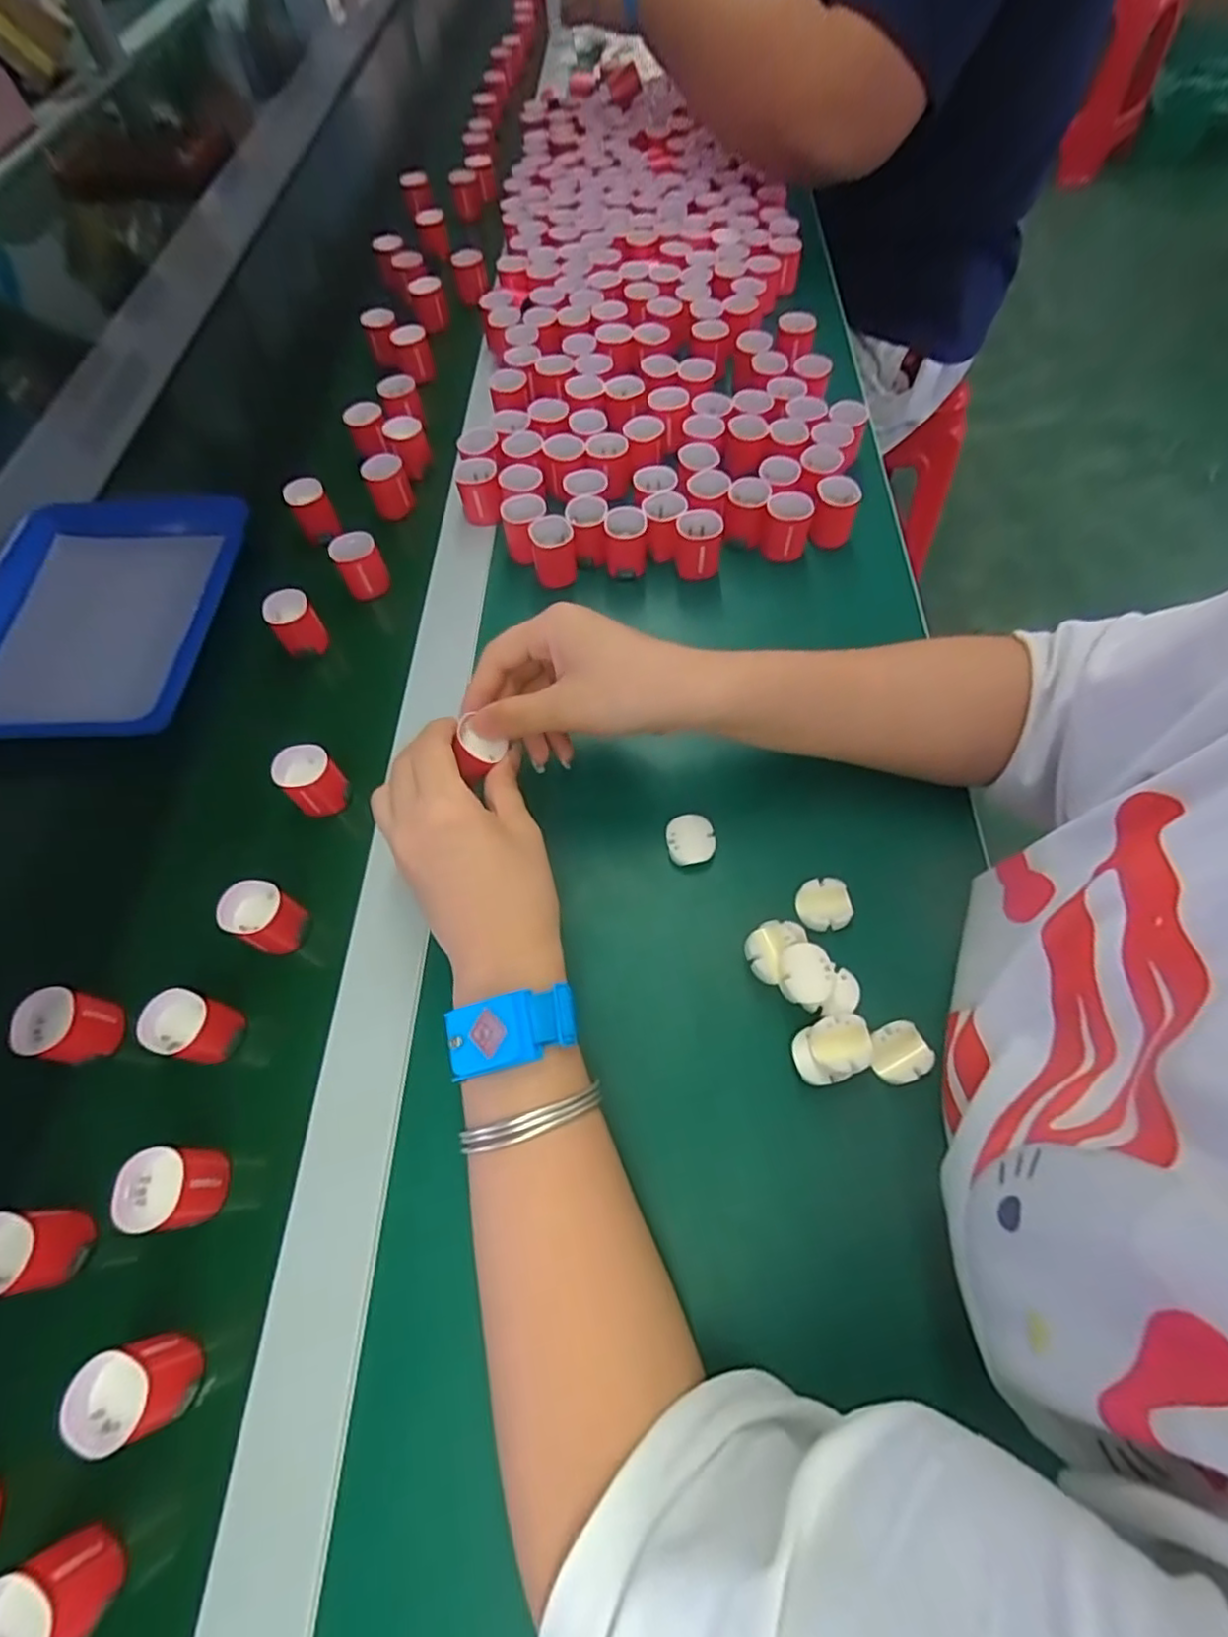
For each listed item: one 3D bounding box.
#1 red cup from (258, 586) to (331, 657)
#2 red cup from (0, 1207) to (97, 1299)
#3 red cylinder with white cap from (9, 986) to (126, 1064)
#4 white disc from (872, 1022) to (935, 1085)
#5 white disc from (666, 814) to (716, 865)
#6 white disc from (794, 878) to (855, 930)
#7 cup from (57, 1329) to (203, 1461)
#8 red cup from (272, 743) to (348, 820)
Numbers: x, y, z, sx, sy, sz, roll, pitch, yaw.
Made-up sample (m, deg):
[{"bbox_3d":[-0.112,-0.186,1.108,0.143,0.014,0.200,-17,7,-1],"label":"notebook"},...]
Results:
[{"bbox_3d":[-0.212,-0.130,0.439,0.030,0.030,0.033,0,61,0],"label":"red cup"},{"bbox_3d":[-0.244,0.180,0.274,0.030,0.034,0.030,0,61,0],"label":"red cup"},{"bbox_3d":[-0.263,0.100,0.319,0.031,0.031,0.030,0,61,0],"label":"red cylinder with white cap"},{"bbox_3d":[0.132,0.108,0.305,0.027,0.005,0.024,-23,63,-12],"label":"white disc"},{"bbox_3d":[0.041,0.012,0.360,0.025,0.013,0.026,0,61,0],"label":"white disc"},{"bbox_3d":[0.108,0.045,0.340,0.027,0.011,0.025,0,61,0],"label":"white disc"},{"bbox_3d":[-0.183,0.218,0.252,0.028,0.037,0.030,0,61,0],"label":"cup"},{"bbox_3d":[-0.174,-0.022,0.381,0.032,0.031,0.030,0,61,0],"label":"red cup"}]

